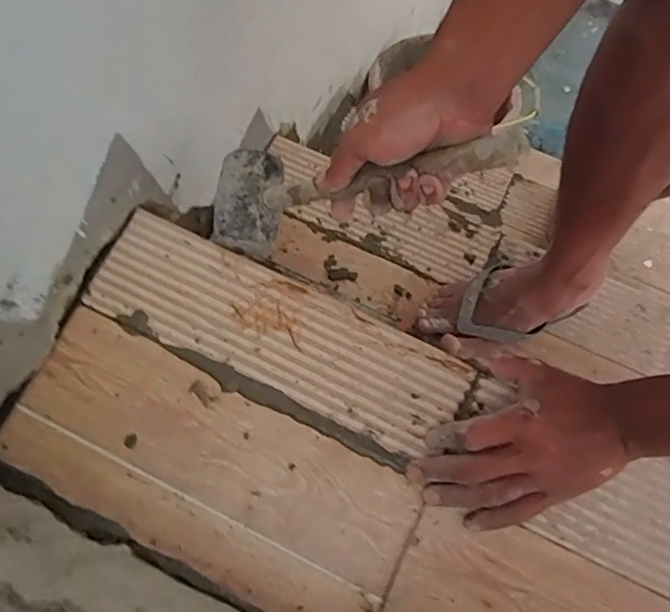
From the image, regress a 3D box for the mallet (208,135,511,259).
[{"bbox_3d":[0.008,-0.101,0.443,0.276,0.048,0.088,-4,70,41],"label":"mallet"}]

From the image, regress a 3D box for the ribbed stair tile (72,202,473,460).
[{"bbox_3d":[-0.052,0.021,0.499,0.331,0.009,0.096,24,76,7],"label":"ribbed stair tile"}]

